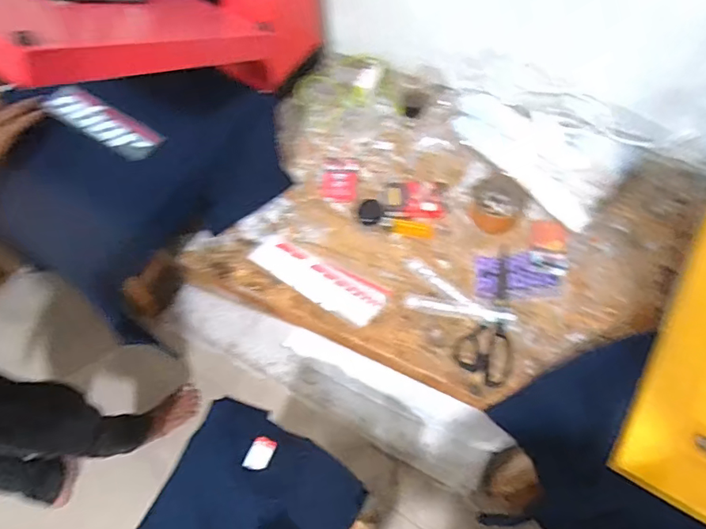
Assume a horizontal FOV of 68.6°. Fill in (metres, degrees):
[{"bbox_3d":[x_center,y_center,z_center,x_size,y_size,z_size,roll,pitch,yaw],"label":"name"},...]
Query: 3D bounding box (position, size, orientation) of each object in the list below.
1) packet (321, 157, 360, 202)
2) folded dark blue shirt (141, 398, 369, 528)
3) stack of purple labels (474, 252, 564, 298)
[{"bbox_3d":[-0.022,-0.147,0.880,0.059,0.010,0.093,2,62,4],"label":"packet"},{"bbox_3d":[-0.182,0.430,0.823,0.286,0.060,0.346,26,66,15],"label":"folded dark blue shirt"},{"bbox_3d":[0.253,0.015,0.789,0.127,0.013,0.069,2,62,3],"label":"stack of purple labels"}]

